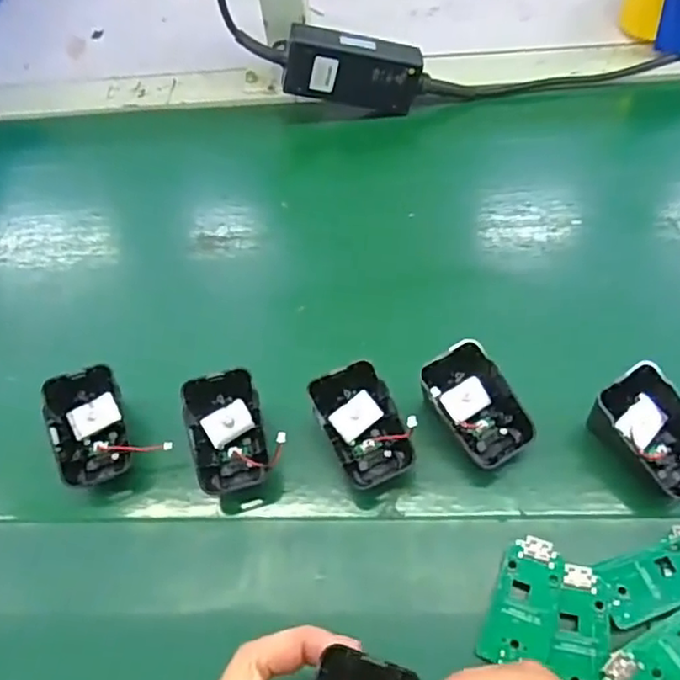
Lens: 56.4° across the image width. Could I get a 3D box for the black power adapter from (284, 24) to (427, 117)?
[{"bbox_3d":[0.011,-0.231,0.546,0.113,0.053,0.024,6,51,-12],"label":"black power adapter"}]

